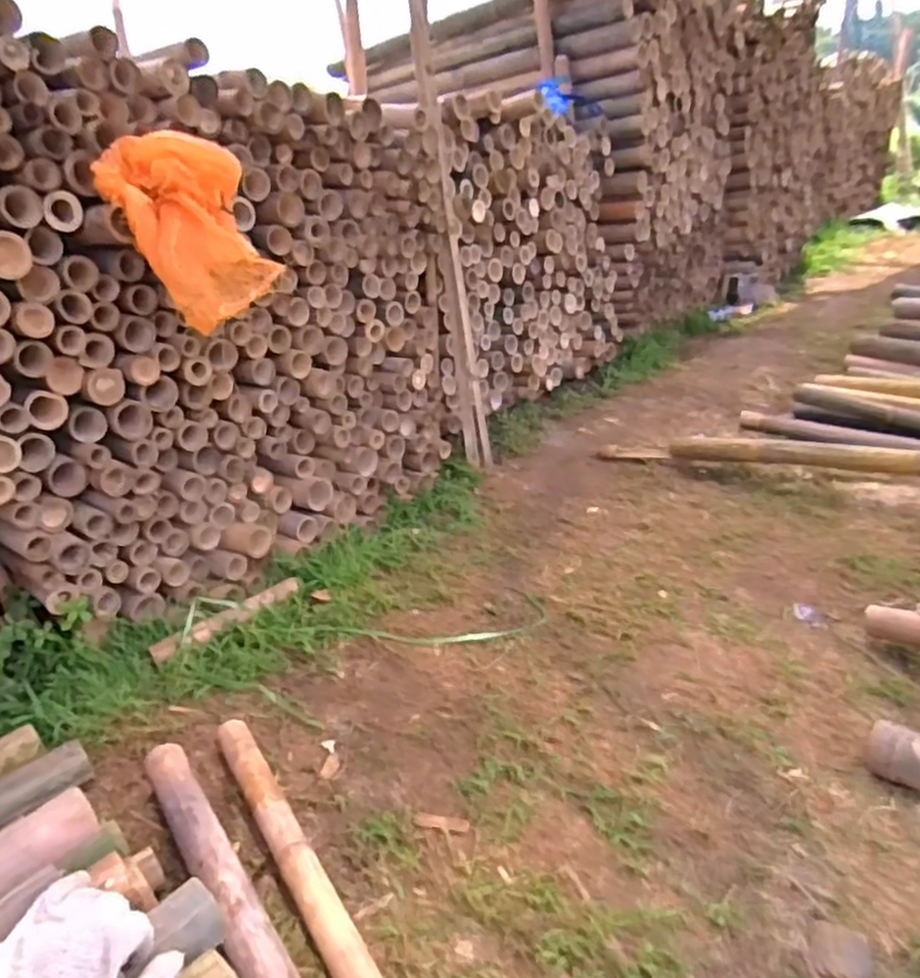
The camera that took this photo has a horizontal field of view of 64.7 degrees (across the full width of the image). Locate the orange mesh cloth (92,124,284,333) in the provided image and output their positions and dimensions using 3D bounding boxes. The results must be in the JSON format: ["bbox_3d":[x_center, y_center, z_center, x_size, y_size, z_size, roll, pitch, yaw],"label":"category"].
[{"bbox_3d":[-0.518,-0.524,1.433,0.244,0.369,0.067,-33,25,-11],"label":"orange mesh cloth"}]

